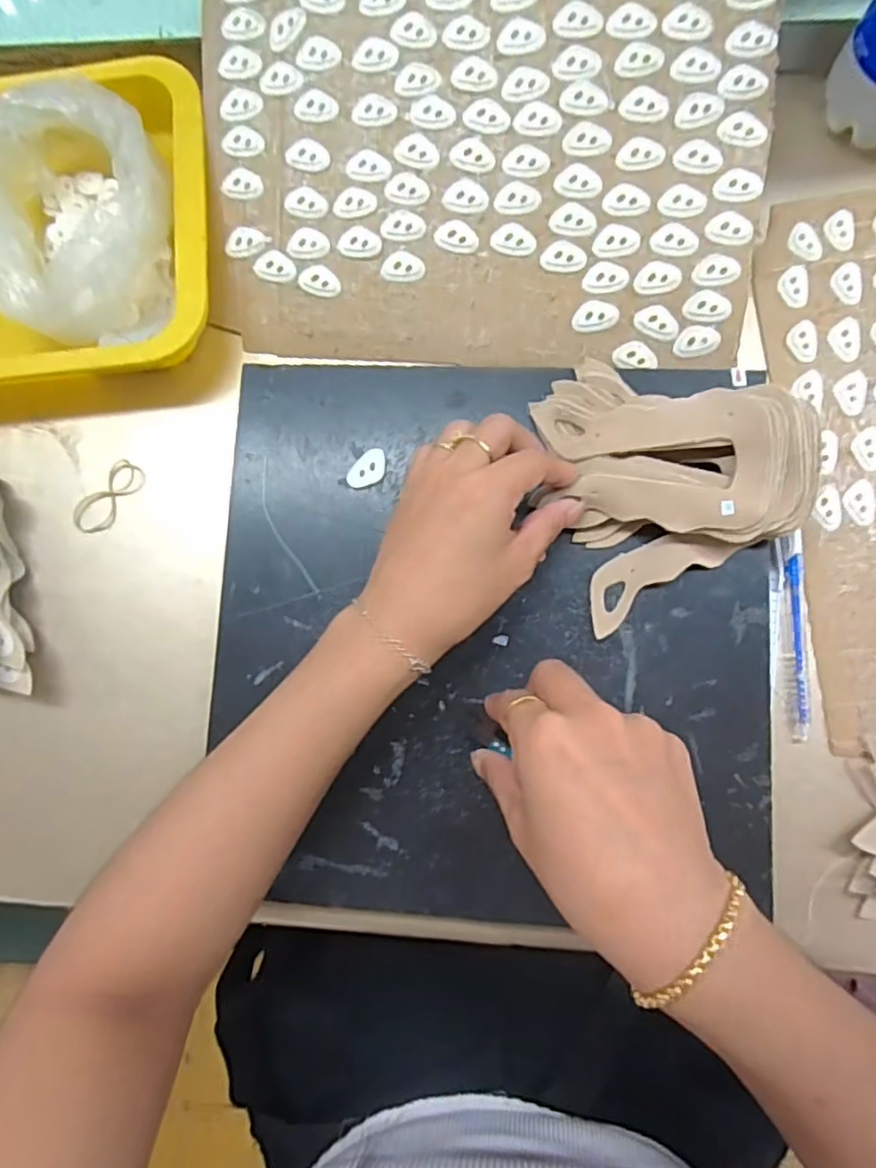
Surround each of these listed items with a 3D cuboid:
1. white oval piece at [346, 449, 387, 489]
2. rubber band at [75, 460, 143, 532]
[{"bbox_3d":[-0.040,-0.065,0.362,0.016,0.004,0.026,40,88,8],"label":"white oval piece"},{"bbox_3d":[-0.207,-0.054,0.394,0.023,0.004,0.052,37,87,7],"label":"rubber band"}]

